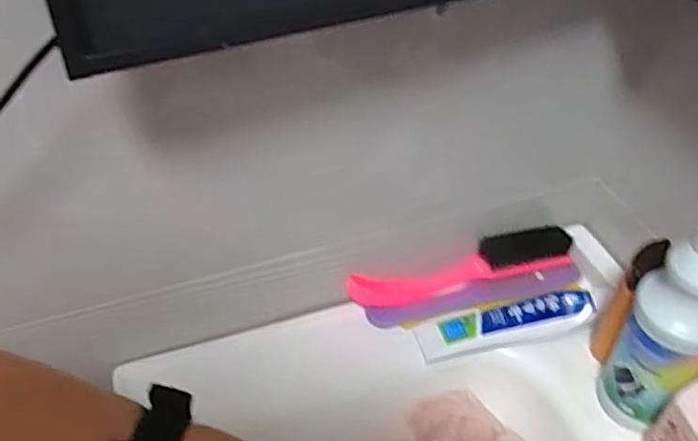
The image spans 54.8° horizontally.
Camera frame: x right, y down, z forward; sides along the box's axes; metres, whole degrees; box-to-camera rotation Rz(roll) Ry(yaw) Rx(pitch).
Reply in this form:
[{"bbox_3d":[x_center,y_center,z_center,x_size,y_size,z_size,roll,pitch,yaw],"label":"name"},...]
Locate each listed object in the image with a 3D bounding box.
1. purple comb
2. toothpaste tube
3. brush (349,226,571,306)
[{"bbox_3d":[0.120,0.071,0.633,0.207,0.018,0.022,-9,44,-11],"label":"purple comb"},{"bbox_3d":[0.143,0.091,0.601,0.157,0.035,0.037,-5,44,-8],"label":"toothpaste tube"},{"bbox_3d":[0.107,0.046,0.643,0.225,0.032,0.038,-10,45,-12],"label":"brush"}]

